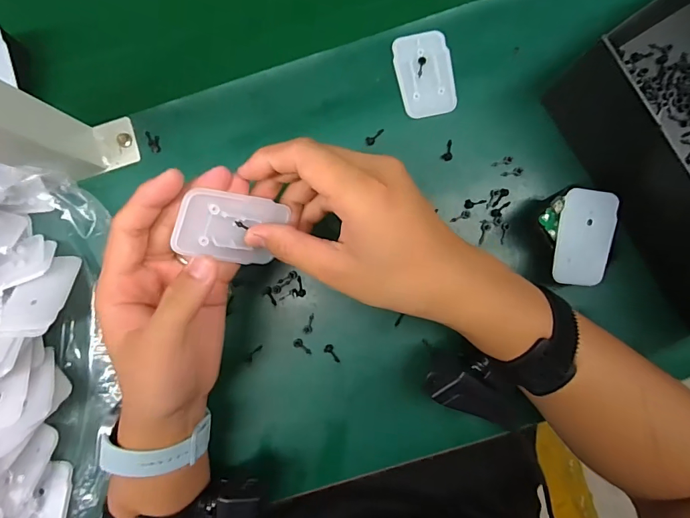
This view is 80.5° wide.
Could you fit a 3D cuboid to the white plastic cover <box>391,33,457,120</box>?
[{"bbox_3d":[0.066,-0.151,0.334,0.044,0.004,0.068,-11,89,1],"label":"white plastic cover"}]

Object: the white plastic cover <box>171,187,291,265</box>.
[{"bbox_3d":[-0.067,-0.018,0.246,0.065,0.004,0.043,10,109,-40],"label":"white plastic cover"}]

